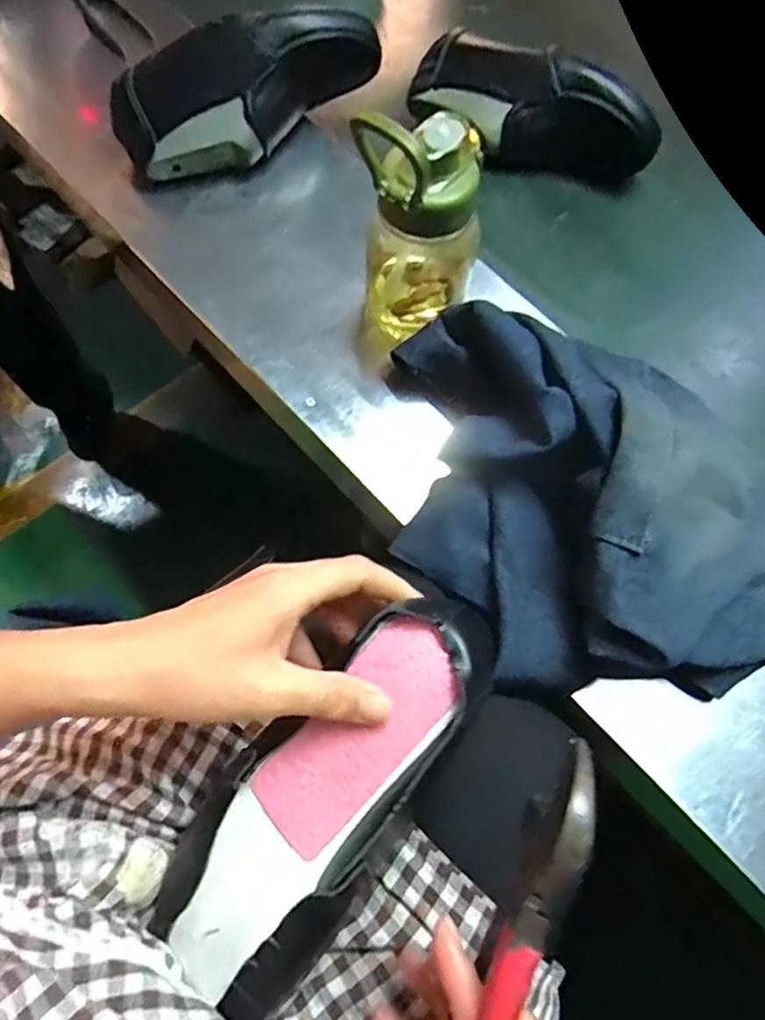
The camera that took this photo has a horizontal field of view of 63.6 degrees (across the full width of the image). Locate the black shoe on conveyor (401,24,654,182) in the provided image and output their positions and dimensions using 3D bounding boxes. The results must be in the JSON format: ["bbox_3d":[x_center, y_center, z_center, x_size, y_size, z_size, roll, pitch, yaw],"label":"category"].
[{"bbox_3d":[0.164,-0.433,0.675,0.259,0.088,0.109,11,68,2],"label":"black shoe on conveyor"}]

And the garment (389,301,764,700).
[{"bbox_3d":[0.168,-0.019,0.447,0.317,0.103,0.275,5,68,-1],"label":"garment"}]

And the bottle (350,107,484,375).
[{"bbox_3d":[0.031,-0.204,0.474,0.102,0.208,0.076,-12,69,-8],"label":"bottle"}]

